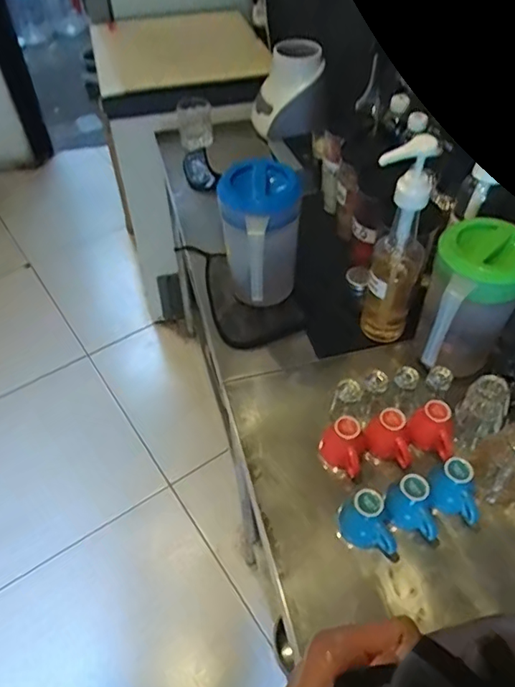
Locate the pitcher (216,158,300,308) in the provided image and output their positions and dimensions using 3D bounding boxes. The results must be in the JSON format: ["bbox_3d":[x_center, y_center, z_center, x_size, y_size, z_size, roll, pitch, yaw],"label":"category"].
[{"bbox_3d":[0.005,-0.148,0.851,0.117,0.227,0.144,-1,50,0],"label":"pitcher"}]

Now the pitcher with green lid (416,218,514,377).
[{"bbox_3d":[0.299,-0.044,0.759,0.116,0.211,0.146,22,54,19],"label":"pitcher with green lid"}]

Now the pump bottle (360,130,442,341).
[{"bbox_3d":[0.207,-0.134,0.775,0.072,0.351,0.064,22,54,19],"label":"pump bottle"}]

